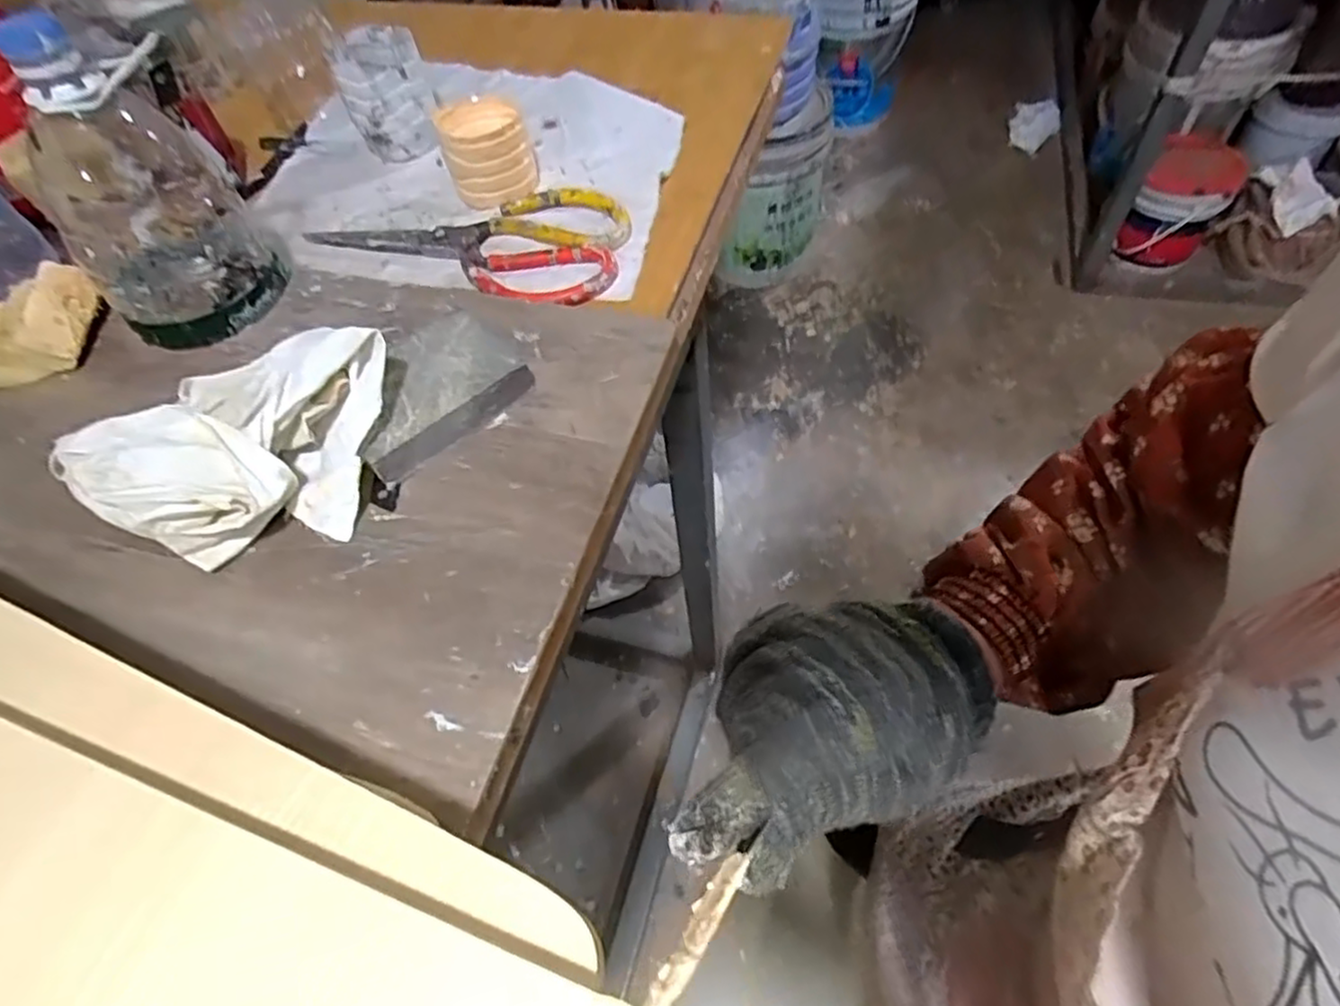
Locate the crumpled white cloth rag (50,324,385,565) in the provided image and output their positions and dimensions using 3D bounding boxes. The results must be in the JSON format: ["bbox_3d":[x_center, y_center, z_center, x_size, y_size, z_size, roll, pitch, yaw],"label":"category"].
[{"bbox_3d":[-0.229,-0.043,0.378,0.157,0.058,0.140,20,60,17],"label":"crumpled white cloth rag"}]

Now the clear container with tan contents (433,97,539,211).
[{"bbox_3d":[-0.136,-0.264,0.532,0.061,0.054,0.066,-15,56,-6],"label":"clear container with tan contents"}]

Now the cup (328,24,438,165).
[{"bbox_3d":[-0.226,-0.326,0.571,0.065,0.077,0.065,-2,56,3],"label":"cup"}]

